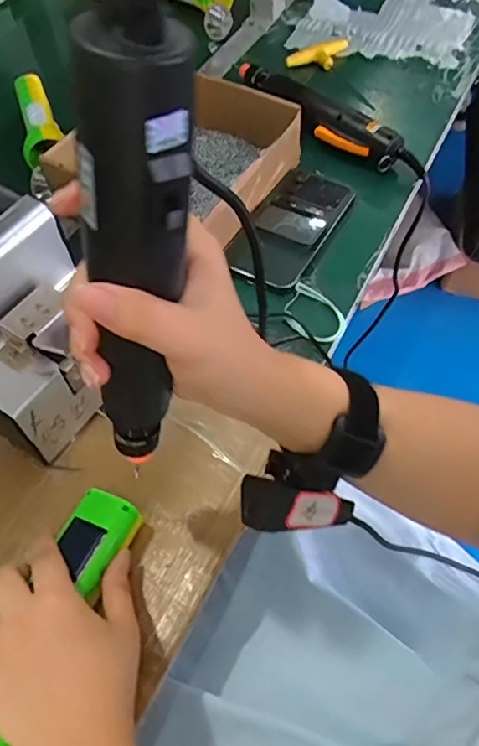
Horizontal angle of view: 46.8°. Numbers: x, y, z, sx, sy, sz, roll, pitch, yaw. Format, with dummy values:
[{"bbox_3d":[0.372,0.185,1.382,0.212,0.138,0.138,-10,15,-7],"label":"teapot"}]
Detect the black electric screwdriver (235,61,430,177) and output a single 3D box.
[{"bbox_3d":[0.091,-0.293,0.640,0.057,0.042,0.271,-36,62,-19],"label":"black electric screwdriver"}]

